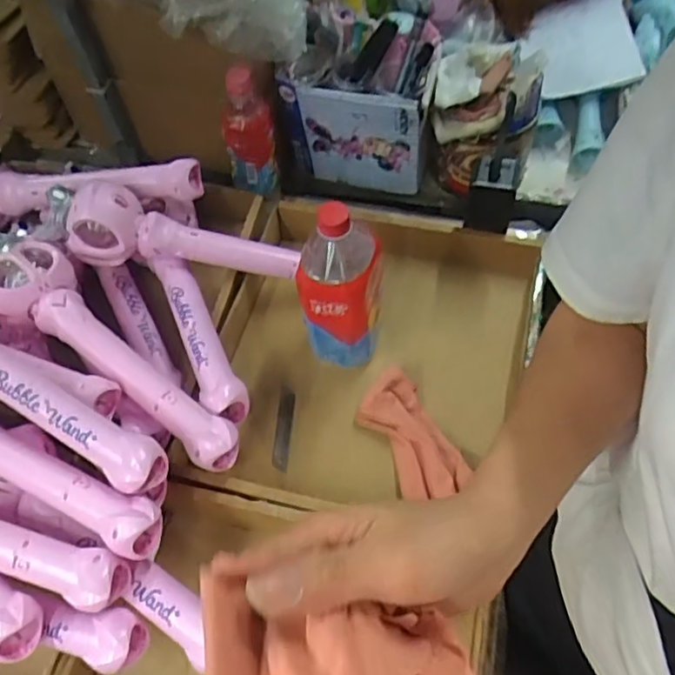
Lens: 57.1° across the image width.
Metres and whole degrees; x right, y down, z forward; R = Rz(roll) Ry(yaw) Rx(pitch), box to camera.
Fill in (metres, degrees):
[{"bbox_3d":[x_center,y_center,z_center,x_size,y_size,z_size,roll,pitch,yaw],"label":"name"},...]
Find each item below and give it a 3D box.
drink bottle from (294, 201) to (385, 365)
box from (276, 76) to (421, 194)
[{"bbox_3d":[0.004,-0.058,0.652,0.077,0.198,0.089,3,59,5],"label":"drink bottle"},{"bbox_3d":[0.023,-0.258,0.814,0.175,0.158,0.031,14,60,11],"label":"box"}]

